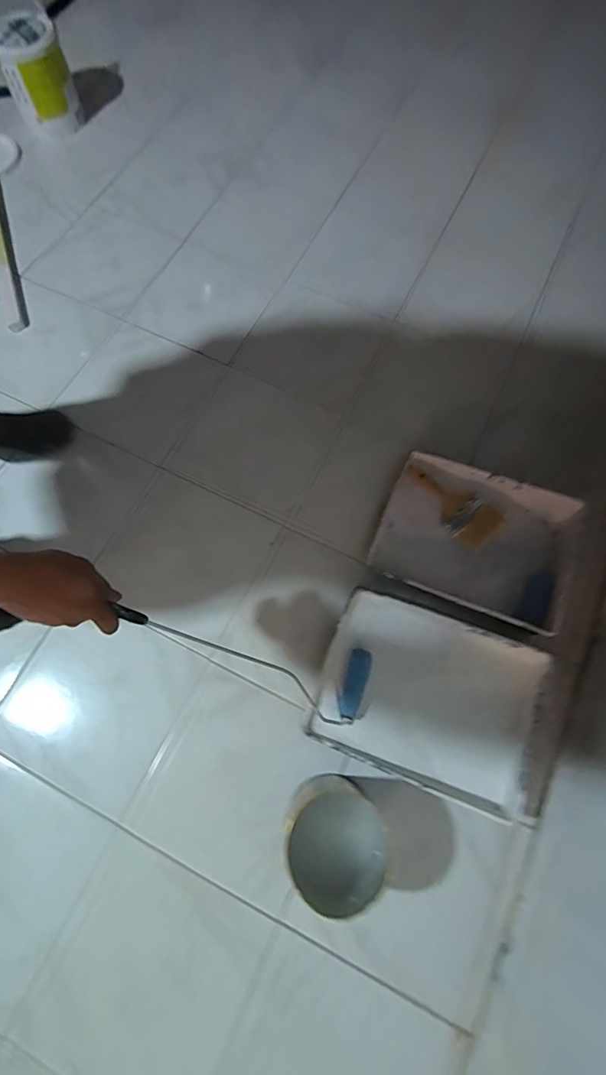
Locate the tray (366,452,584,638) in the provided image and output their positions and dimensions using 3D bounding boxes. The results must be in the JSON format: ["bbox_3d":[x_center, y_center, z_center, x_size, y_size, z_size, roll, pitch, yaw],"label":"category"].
[{"bbox_3d":[0.346,-0.001,0.938,0.374,0.064,0.295,22,71,9],"label":"tray"}]

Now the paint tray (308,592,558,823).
[{"bbox_3d":[0.222,0.280,0.830,0.374,0.059,0.289,20,70,8],"label":"paint tray"}]

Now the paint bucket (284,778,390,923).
[{"bbox_3d":[0.046,0.476,0.726,0.157,0.119,0.157,0,69,1],"label":"paint bucket"}]

